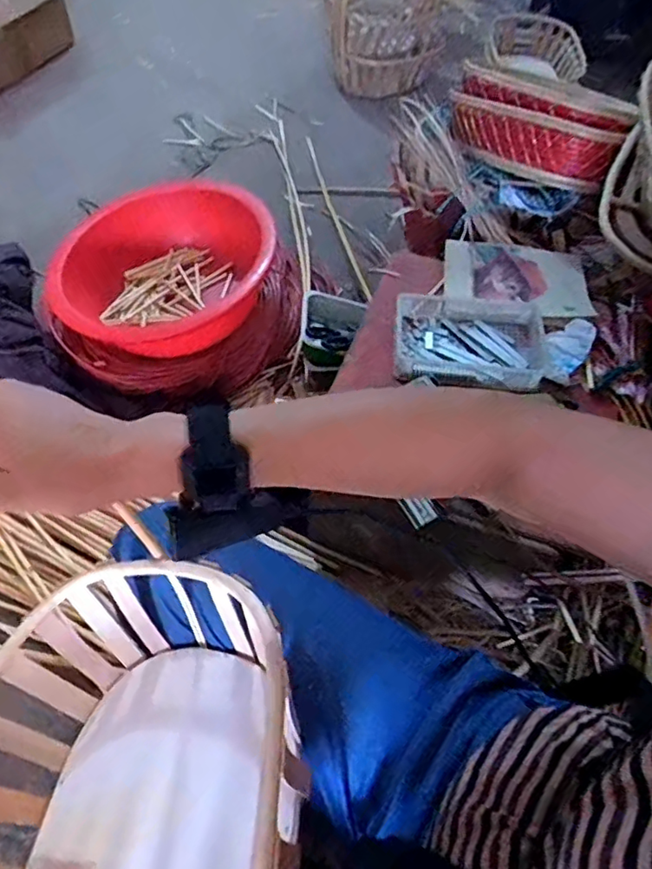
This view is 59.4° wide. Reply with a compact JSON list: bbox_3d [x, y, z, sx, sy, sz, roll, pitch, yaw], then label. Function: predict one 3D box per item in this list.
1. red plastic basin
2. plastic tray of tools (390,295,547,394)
[{"bbox_3d":[-0.325,-0.331,1.150,0.409,0.158,0.374,7,58,2],"label":"red plastic basin"},{"bbox_3d":[0.244,-0.163,0.968,0.261,0.047,0.199,1,58,-2],"label":"plastic tray of tools"}]

